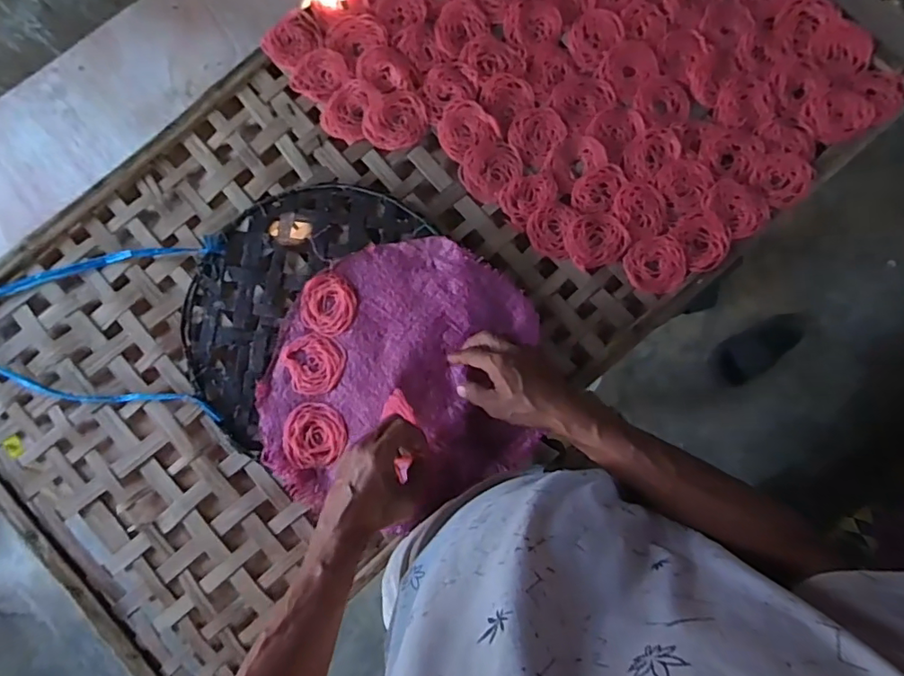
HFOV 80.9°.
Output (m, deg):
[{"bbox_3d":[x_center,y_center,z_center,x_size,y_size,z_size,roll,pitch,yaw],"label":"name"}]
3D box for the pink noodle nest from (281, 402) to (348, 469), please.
[{"bbox_3d":[-0.168,0.118,0.648,0.079,0.009,0.076,0,86,2],"label":"pink noodle nest"}]

